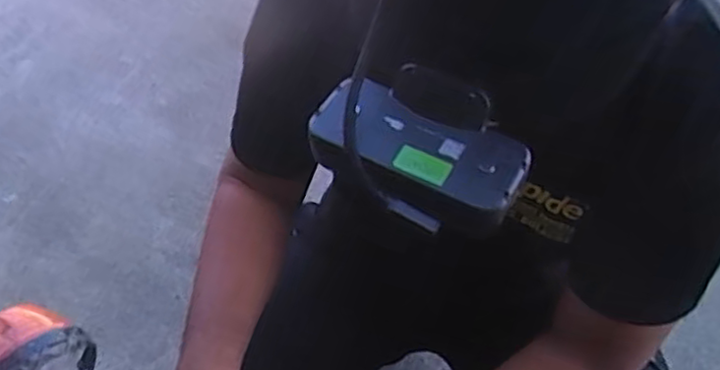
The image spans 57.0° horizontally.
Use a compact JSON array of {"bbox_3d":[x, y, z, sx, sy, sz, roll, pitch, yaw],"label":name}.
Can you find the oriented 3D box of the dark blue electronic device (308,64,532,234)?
[{"bbox_3d":[0.030,-0.021,0.321,0.101,0.024,0.068,34,57,20],"label":"dark blue electronic device"}]

